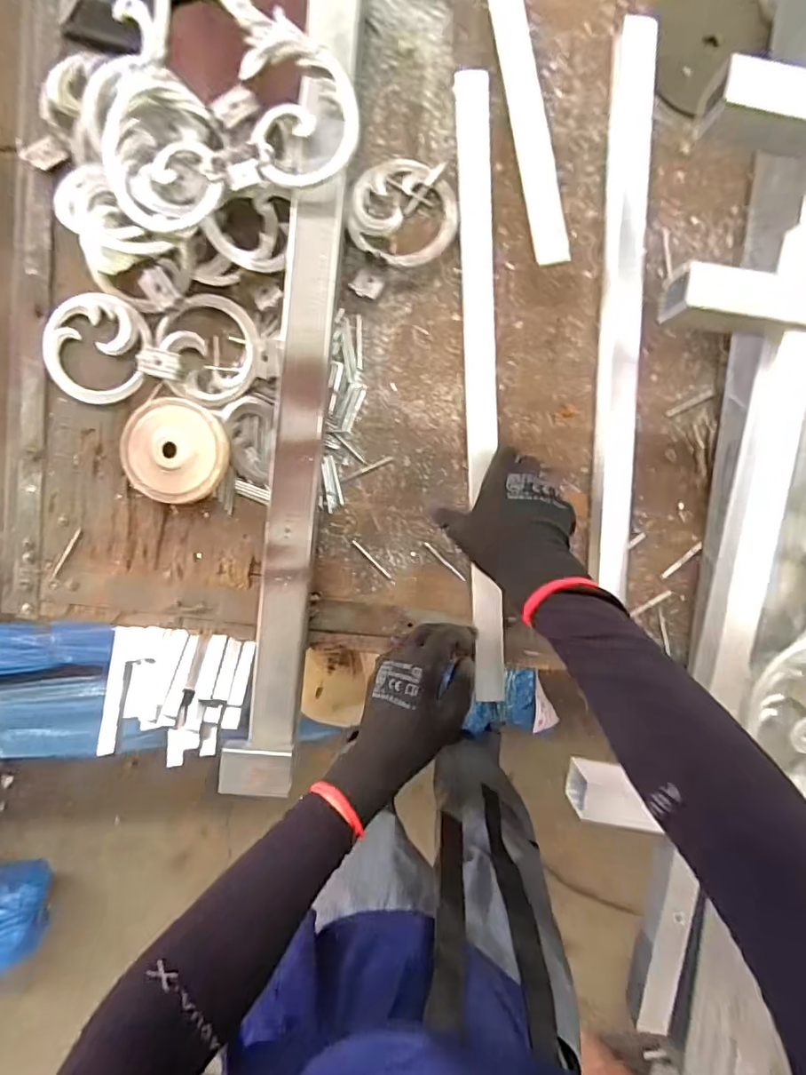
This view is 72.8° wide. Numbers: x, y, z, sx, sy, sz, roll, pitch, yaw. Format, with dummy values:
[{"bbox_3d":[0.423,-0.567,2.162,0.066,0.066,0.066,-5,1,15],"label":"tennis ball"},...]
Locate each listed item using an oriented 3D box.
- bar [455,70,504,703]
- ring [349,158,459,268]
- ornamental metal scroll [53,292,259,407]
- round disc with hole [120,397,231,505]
[{"bbox_3d":[0.070,-0.123,0.486,0.026,0.010,0.539,-2,94,0],"label":"bar"},{"bbox_3d":[0.001,-0.297,0.501,0.097,0.013,0.096,0,93,0],"label":"ring"},{"bbox_3d":[-0.235,-0.177,0.512,0.197,0.015,0.097,1,93,0],"label":"ornamental metal scroll"},{"bbox_3d":[-0.216,-0.081,0.516,0.096,0.026,0.093,0,93,0],"label":"round disc with hole"}]

